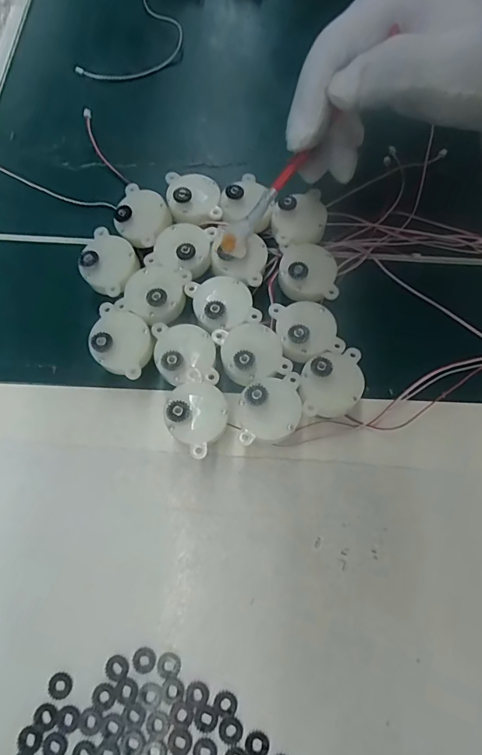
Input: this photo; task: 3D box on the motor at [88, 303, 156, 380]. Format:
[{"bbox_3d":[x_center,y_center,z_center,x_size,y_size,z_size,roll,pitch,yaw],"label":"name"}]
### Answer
[{"bbox_3d":[-0.064,-0.017,0.253,0.035,0.031,0.033,0,70,0],"label":"motor"}]

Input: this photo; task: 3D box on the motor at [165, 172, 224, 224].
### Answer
[{"bbox_3d":[-0.029,-0.106,0.284,0.032,0.032,0.037,-5,70,-2],"label":"motor"}]

